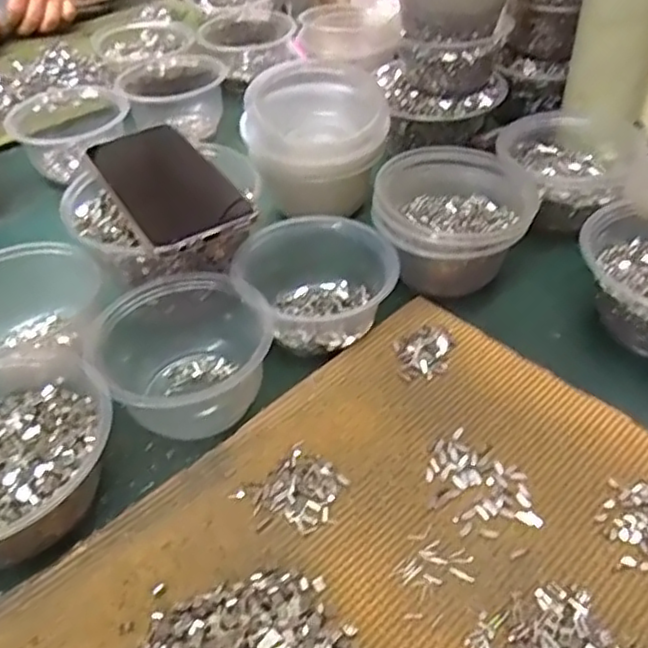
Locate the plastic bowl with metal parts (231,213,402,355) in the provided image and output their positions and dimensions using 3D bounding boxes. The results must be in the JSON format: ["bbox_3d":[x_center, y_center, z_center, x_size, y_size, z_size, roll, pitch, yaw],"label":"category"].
[{"bbox_3d":[-0.006,-0.036,0.495,0.099,0.048,0.109,-22,47,-19],"label":"plastic bowl with metal parts"}]

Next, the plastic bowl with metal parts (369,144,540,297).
[{"bbox_3d":[0.098,-0.077,0.514,0.114,0.072,0.106,-1,44,1],"label":"plastic bowl with metal parts"}]

